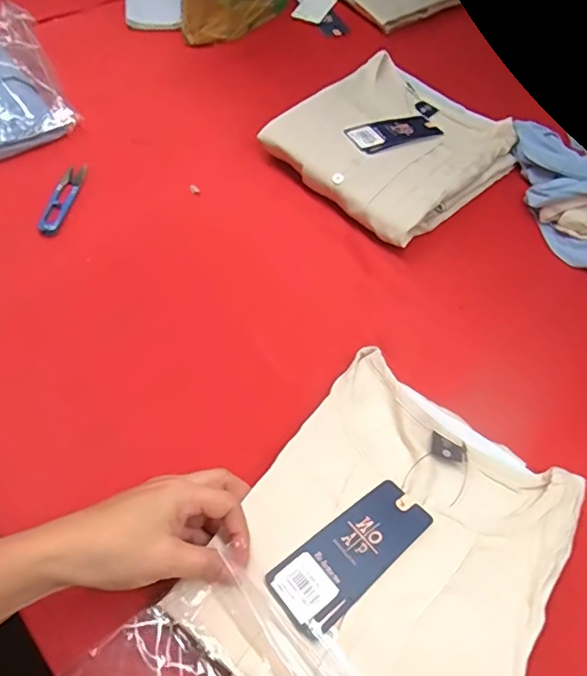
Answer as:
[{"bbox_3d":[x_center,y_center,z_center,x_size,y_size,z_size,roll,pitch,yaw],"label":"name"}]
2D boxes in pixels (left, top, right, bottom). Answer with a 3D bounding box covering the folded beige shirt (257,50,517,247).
[{"bbox_3d":[0.120,-0.237,0.633,0.233,0.040,0.258,40,59,16],"label":"folded beige shirt"}]

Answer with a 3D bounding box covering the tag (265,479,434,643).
[{"bbox_3d":[0.041,0.147,0.362,0.119,0.004,0.049,-31,56,-28],"label":"tag"}]

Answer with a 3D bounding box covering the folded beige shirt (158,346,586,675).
[{"bbox_3d":[0.070,0.144,0.368,0.203,0.043,0.255,34,63,17],"label":"folded beige shirt"}]

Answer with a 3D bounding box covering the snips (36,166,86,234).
[{"bbox_3d":[-0.247,-0.151,0.555,0.023,0.009,0.098,10,56,-3],"label":"snips"}]

